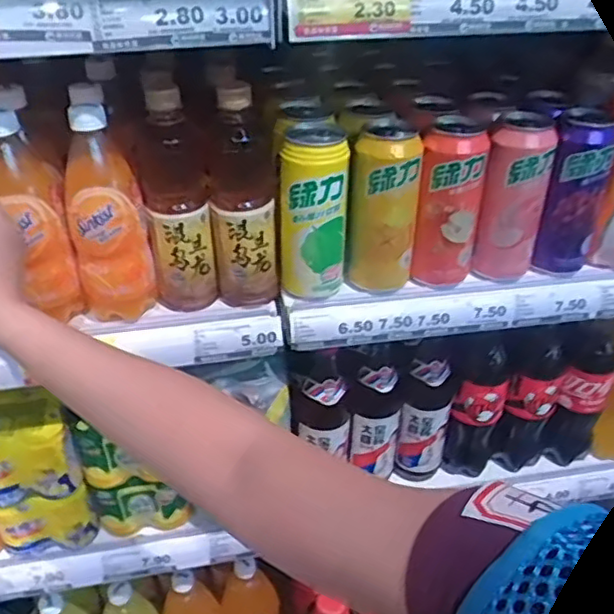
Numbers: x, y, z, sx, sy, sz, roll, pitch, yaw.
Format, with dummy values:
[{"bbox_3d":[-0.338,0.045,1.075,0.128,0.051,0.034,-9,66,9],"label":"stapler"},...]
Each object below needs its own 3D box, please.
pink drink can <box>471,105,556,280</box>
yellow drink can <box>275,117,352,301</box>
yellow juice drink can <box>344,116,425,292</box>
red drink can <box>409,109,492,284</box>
[{"bbox_3d":[0.205,-0.106,0.637,0.059,0.152,0.059,10,36,15],"label":"pink drink can"},{"bbox_3d":[0.007,-0.092,0.629,0.067,0.160,0.063,1,34,3],"label":"yellow drink can"},{"bbox_3d":[0.076,-0.096,0.632,0.065,0.159,0.055,7,35,11],"label":"yellow juice drink can"},{"bbox_3d":[0.144,-0.101,0.647,0.062,0.167,0.060,7,35,11],"label":"red drink can"}]

